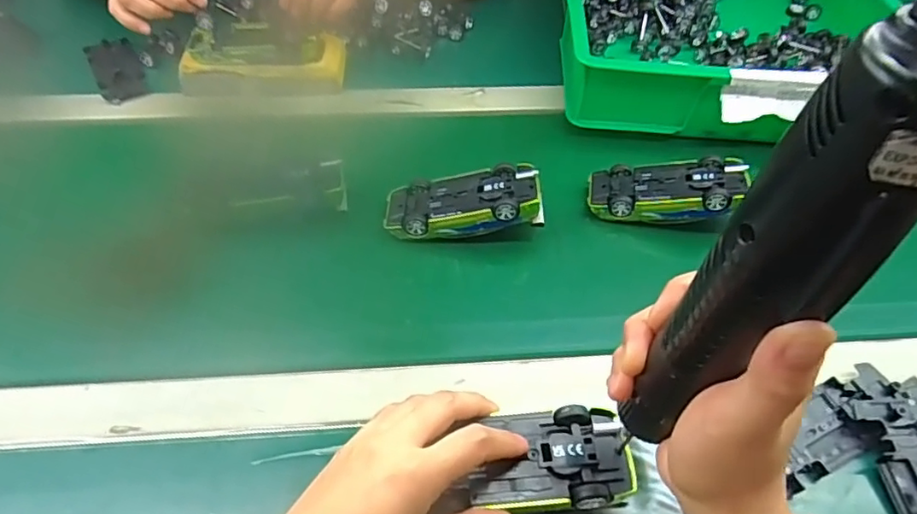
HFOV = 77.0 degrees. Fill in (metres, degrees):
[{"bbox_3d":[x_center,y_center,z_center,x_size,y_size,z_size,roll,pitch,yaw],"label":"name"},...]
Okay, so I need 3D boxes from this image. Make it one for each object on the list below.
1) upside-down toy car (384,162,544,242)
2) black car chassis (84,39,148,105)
[{"bbox_3d":[0.005,-0.044,0.492,0.129,0.031,0.055,-7,48,9],"label":"upside-down toy car"},{"bbox_3d":[-0.375,-0.208,0.632,0.047,0.007,0.121,-24,54,-23],"label":"black car chassis"}]

